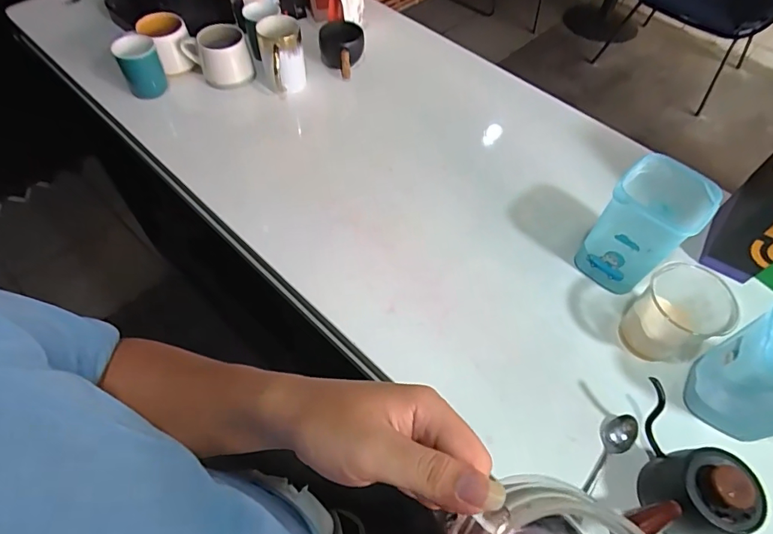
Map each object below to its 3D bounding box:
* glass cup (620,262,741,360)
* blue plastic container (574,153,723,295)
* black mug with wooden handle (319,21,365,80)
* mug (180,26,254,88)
[{"bbox_3d":[0.340,0.058,0.535,0.087,0.093,0.084,1,57,-2],"label":"glass cup"},{"bbox_3d":[0.315,-0.046,0.570,0.094,0.144,0.092,40,63,21],"label":"blue plastic container"},{"bbox_3d":[-0.086,-0.403,0.836,0.078,0.076,0.066,25,59,13],"label":"black mug with wooden handle"},{"bbox_3d":[-0.293,-0.367,0.796,0.111,0.070,0.081,-13,59,-12],"label":"mug"}]

